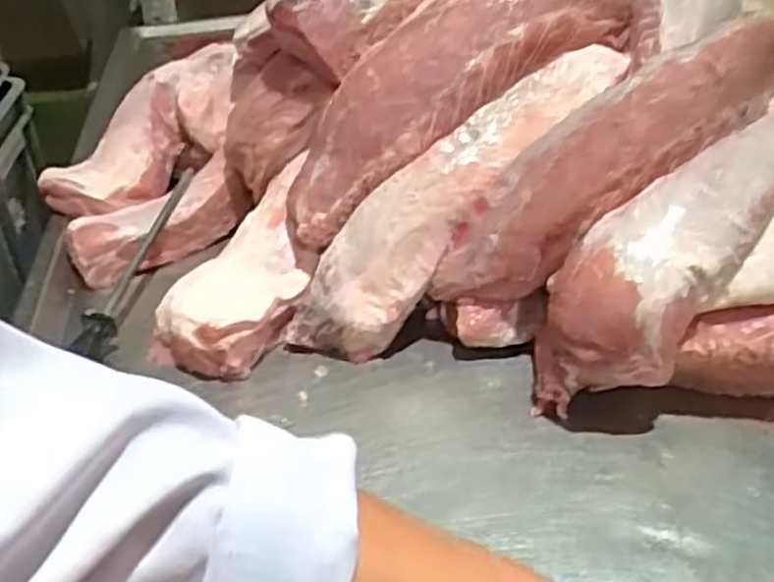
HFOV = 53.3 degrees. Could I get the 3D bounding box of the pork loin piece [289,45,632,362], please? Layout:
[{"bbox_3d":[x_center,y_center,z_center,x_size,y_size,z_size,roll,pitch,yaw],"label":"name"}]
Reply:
[{"bbox_3d":[0.072,-0.109,0.816,0.462,0.091,0.086,-46,45,-4],"label":"pork loin piece"}]

